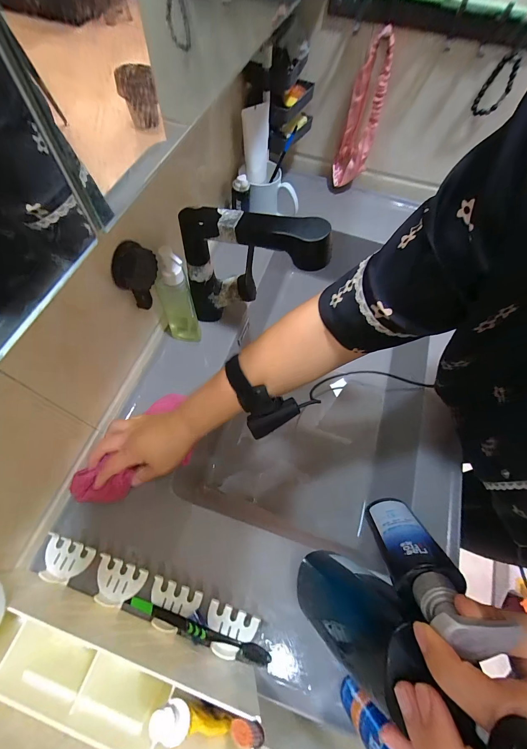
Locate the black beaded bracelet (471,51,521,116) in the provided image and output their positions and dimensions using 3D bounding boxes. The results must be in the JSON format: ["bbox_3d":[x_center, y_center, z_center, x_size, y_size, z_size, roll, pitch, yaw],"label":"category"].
[{"bbox_3d":[0.394,-0.486,0.513,0.044,0.082,0.012,12,64,3],"label":"black beaded bracelet"}]

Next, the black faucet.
[{"bbox_3d":[-0.017,-0.142,0.431,0.193,0.206,0.057,17,64,5],"label":"black faucet"}]

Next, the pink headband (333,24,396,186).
[{"bbox_3d":[0.186,-0.480,0.572,0.059,0.231,0.035,-3,64,-5],"label":"pink headband"}]

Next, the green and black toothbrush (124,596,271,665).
[{"bbox_3d":[-0.075,0.272,0.326,0.168,0.014,0.012,8,63,18],"label":"green and black toothbrush"}]

